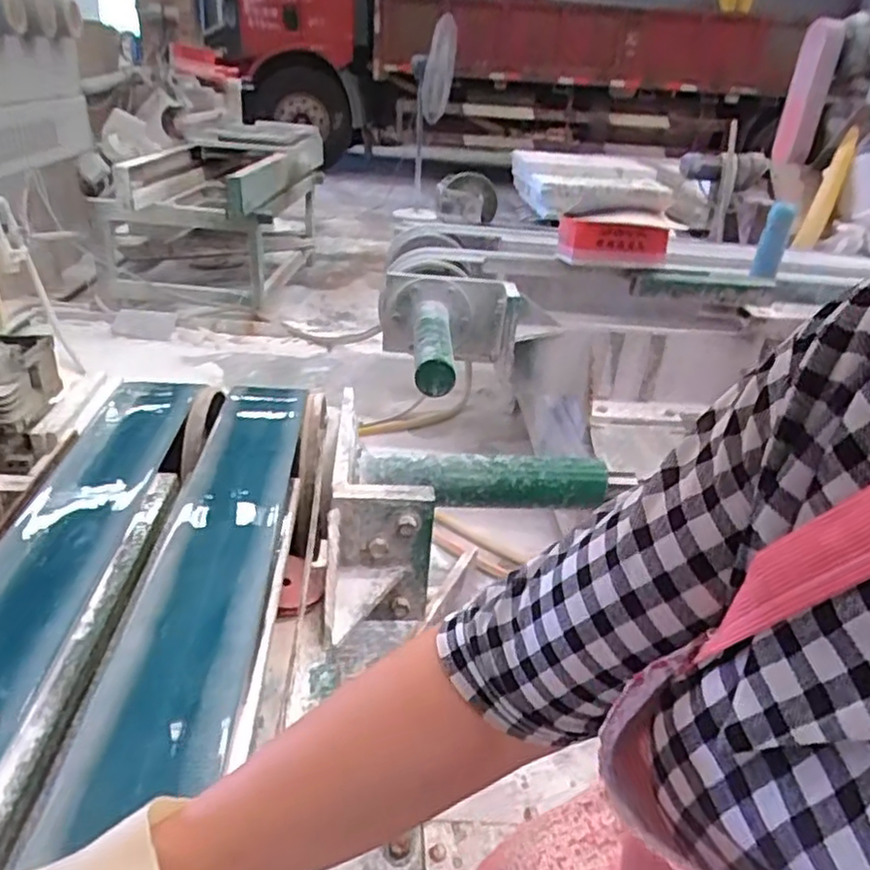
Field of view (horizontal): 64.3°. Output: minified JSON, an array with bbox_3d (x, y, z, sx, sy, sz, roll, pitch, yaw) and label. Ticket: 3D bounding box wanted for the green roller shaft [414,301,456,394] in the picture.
[{"bbox_3d":[-0.006,-0.222,1.622,0.087,0.076,0.430,5,34,-5],"label":"green roller shaft"}]

